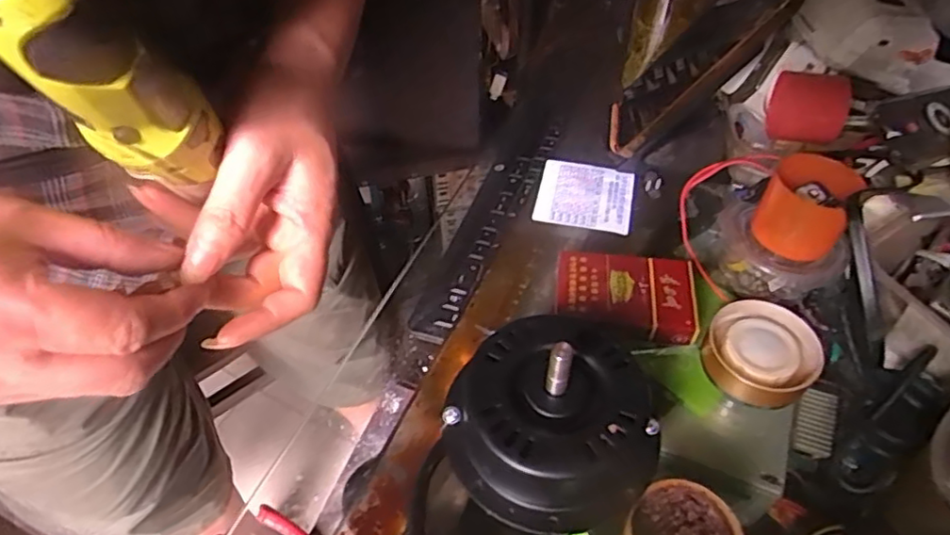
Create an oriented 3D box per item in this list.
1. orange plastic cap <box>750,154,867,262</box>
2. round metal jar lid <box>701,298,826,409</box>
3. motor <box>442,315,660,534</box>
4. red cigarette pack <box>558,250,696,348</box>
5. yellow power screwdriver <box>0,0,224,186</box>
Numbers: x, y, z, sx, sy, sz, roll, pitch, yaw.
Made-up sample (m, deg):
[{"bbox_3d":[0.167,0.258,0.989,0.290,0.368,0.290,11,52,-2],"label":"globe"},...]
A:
[{"bbox_3d":[0.201,-0.037,0.382,0.047,0.047,0.052,30,56,24],"label":"orange plastic cap"},{"bbox_3d":[0.169,0.051,0.373,0.063,0.024,0.063,0,50,0],"label":"round metal jar lid"},{"bbox_3d":[0.036,0.067,0.296,0.091,0.074,0.089,0,50,0],"label":"motor"},{"bbox_3d":[0.095,0.017,0.398,0.084,0.019,0.053,7,50,6],"label":"red cigarette pack"},{"bbox_3d":[-0.141,-0.070,0.239,0.044,0.134,0.032,-2,75,-1],"label":"yellow power screwdriver"}]

